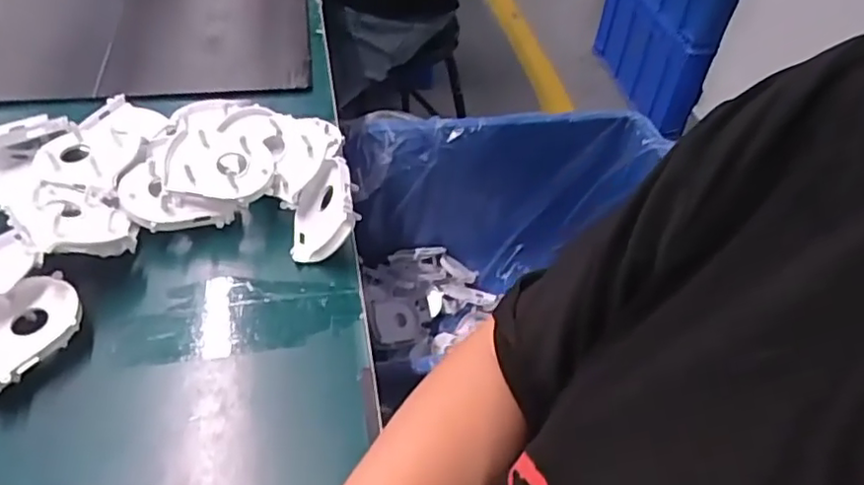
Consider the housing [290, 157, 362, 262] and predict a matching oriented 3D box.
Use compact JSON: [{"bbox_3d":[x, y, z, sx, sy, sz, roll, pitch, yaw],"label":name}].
[{"bbox_3d":[-0.086,-0.027,0.519,0.023,0.075,0.074,23,41,-39],"label":"housing"}]

